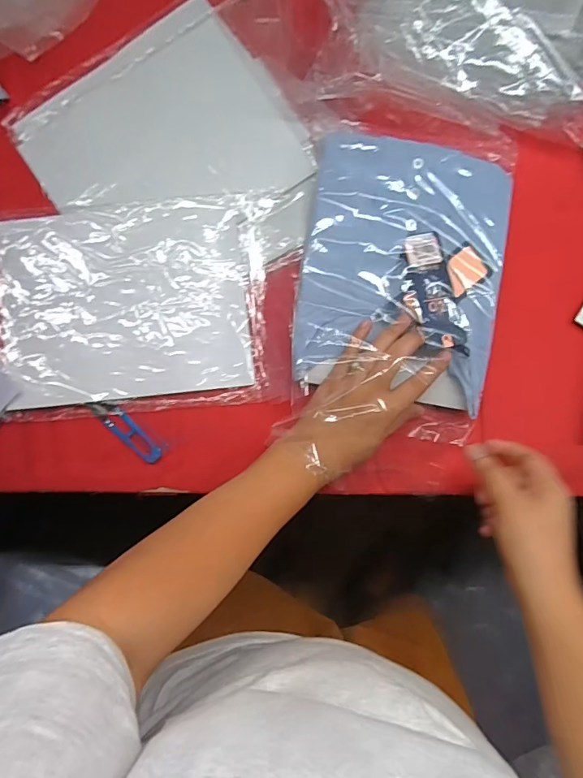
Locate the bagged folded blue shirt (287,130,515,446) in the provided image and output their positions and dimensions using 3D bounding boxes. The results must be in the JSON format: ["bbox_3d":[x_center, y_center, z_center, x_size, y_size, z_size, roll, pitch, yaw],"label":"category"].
[{"bbox_3d":[0.114,-0.107,0.472,0.202,0.045,0.292,9,90,1],"label":"bagged folded blue shirt"}]

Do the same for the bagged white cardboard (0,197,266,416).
[{"bbox_3d":[-0.174,-0.089,0.484,0.281,0.014,0.218,-4,90,1],"label":"bagged white cardboard"}]

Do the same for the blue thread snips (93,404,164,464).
[{"bbox_3d":[-0.176,0.046,0.485,0.088,0.004,0.026,45,84,3],"label":"blue thread snips"}]

